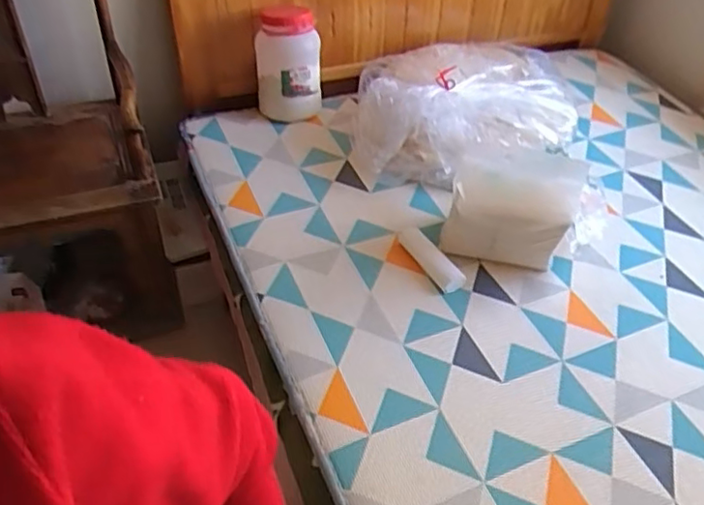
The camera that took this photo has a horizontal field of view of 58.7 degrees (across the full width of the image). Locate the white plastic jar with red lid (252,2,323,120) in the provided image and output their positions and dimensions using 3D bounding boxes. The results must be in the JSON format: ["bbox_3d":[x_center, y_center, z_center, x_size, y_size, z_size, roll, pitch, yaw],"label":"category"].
[{"bbox_3d":[-0.170,-0.494,1.685,0.174,0.266,0.137,-2,45,-6],"label":"white plastic jar with red lid"}]

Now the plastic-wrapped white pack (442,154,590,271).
[{"bbox_3d":[0.340,-0.094,1.347,0.251,0.244,0.134,9,45,5],"label":"plastic-wrapped white pack"}]

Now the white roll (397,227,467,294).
[{"bbox_3d":[0.171,0.010,1.390,0.061,0.035,0.213,-17,48,-20],"label":"white roll"}]

